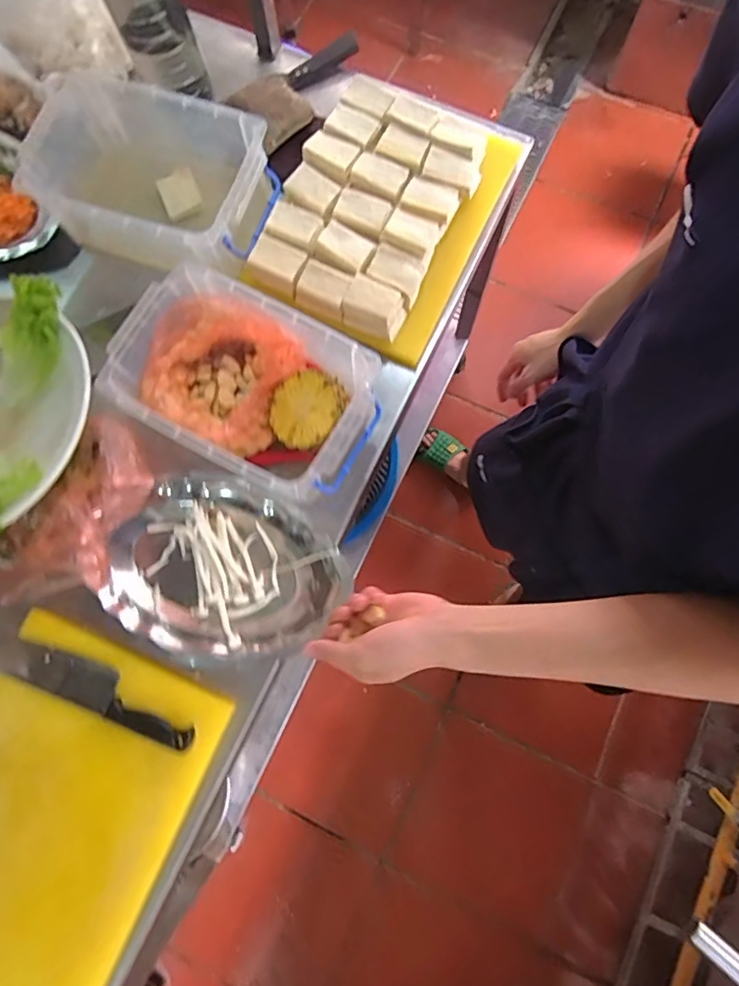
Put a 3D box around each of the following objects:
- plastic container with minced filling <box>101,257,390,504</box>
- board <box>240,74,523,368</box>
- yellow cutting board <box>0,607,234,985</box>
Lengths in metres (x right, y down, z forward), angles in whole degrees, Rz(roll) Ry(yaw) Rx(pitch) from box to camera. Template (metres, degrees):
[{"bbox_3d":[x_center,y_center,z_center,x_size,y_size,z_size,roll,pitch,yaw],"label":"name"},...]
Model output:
[{"bbox_3d":[-0.157,-0.136,0.724,0.322,0.101,0.215,30,80,8],"label":"plastic container with minced filling"},{"bbox_3d":[0.026,-0.432,0.832,0.295,0.084,0.402,26,79,7],"label":"board"},{"bbox_3d":[-0.381,0.382,0.661,0.291,0.035,0.389,22,79,6],"label":"yellow cutting board"}]

